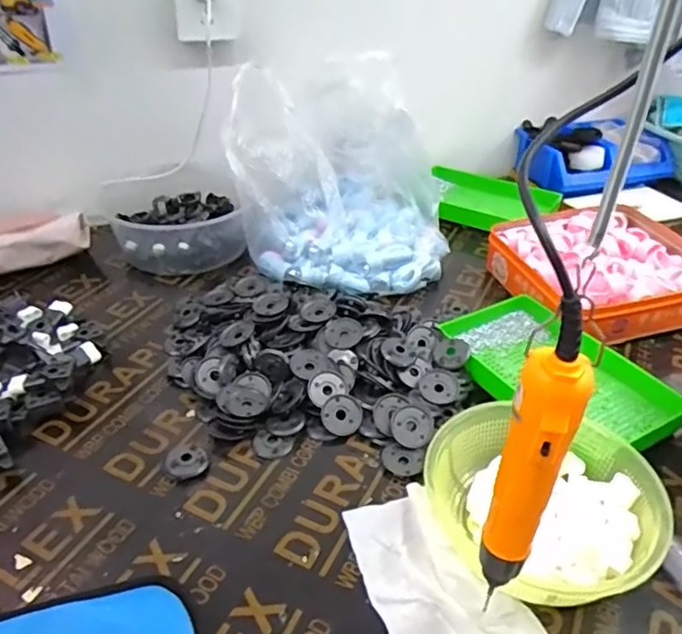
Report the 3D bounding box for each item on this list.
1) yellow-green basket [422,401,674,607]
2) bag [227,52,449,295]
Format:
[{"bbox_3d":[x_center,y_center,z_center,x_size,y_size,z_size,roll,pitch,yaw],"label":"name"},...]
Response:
[{"bbox_3d":[0.170,0.157,0.527,0.190,0.063,0.184,9,37,12],"label":"yellow-green basket"},{"bbox_3d":[-0.001,-0.189,0.839,0.293,0.238,0.214,0,36,0],"label":"bag"}]

